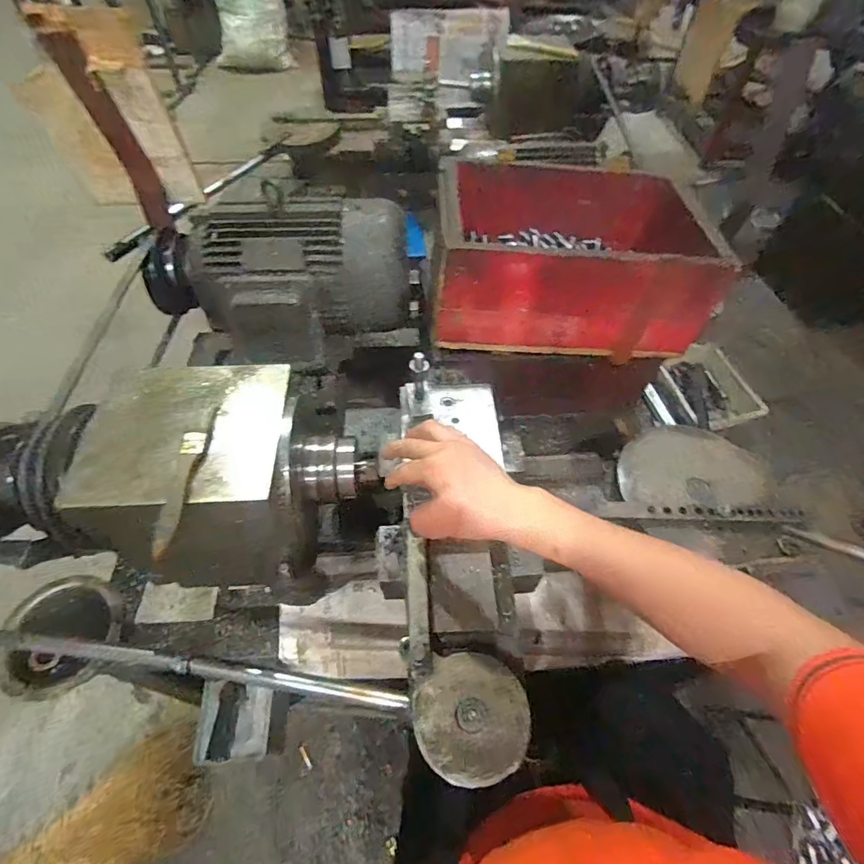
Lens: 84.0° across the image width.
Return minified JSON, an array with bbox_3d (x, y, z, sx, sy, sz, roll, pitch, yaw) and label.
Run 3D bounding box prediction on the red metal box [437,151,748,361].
[{"bbox_3d":[0.181,-0.245,0.664,0.349,0.164,0.223,-2,54,-2],"label":"red metal box"}]

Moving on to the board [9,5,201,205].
[{"bbox_3d":[-0.484,-0.459,0.714,0.189,0.282,0.023,-3,67,-6],"label":"board"}]

